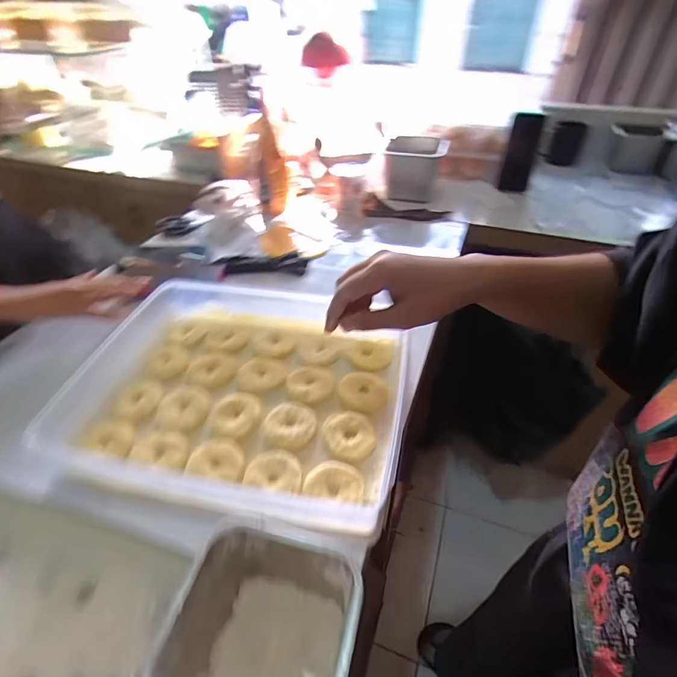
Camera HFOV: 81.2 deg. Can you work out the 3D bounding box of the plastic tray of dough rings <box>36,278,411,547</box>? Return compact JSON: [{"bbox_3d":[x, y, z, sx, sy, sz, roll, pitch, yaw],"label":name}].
[{"bbox_3d":[-0.117,0.053,0.478,0.382,0.055,0.289,9,44,8],"label":"plastic tray of dough rings"}]

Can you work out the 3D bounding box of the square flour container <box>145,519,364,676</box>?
[{"bbox_3d":[-0.050,0.215,0.276,0.115,0.086,0.109,9,44,12],"label":"square flour container"}]

